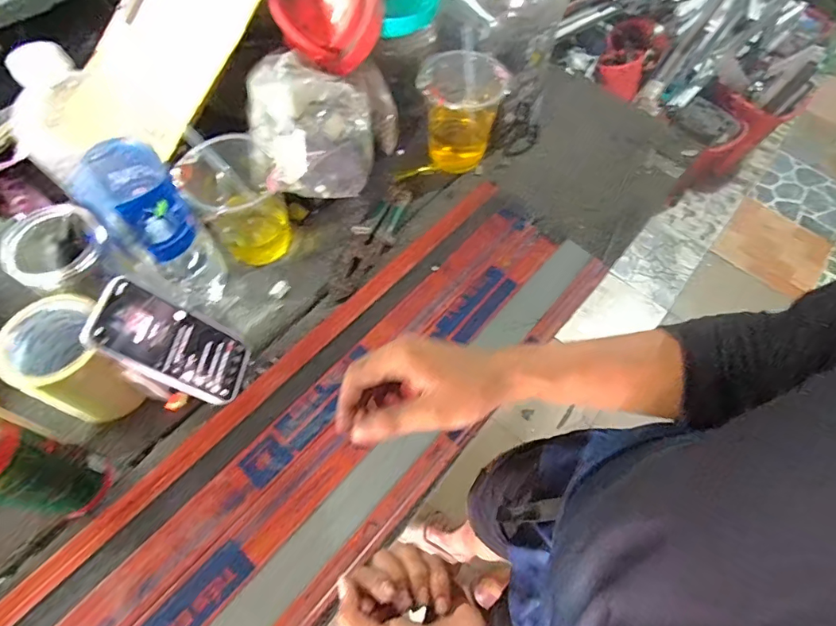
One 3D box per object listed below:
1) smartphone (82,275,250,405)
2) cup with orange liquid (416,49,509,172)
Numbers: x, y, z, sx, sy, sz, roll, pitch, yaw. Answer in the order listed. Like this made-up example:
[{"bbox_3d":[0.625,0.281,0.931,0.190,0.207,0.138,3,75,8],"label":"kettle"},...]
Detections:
[{"bbox_3d":[-0.254,0.032,0.500,0.006,0.166,0.083,-16,51,31],"label":"smartphone"},{"bbox_3d":[0.058,-0.283,0.680,0.107,0.143,0.103,2,62,-3],"label":"cup with orange liquid"}]

